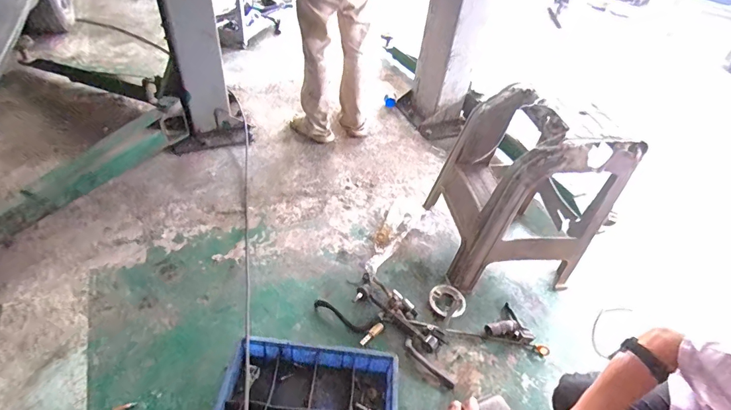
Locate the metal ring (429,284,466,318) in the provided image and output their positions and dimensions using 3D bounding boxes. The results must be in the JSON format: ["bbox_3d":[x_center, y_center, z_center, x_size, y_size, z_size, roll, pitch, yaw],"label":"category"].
[{"bbox_3d":[0.267,0.313,1.273,0.115,0.023,0.117,4,43,-4],"label":"metal ring"}]

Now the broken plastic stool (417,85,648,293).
[{"bbox_3d":[0.517,-0.054,1.292,0.442,0.529,0.442,0,44,-8],"label":"broken plastic stool"}]

